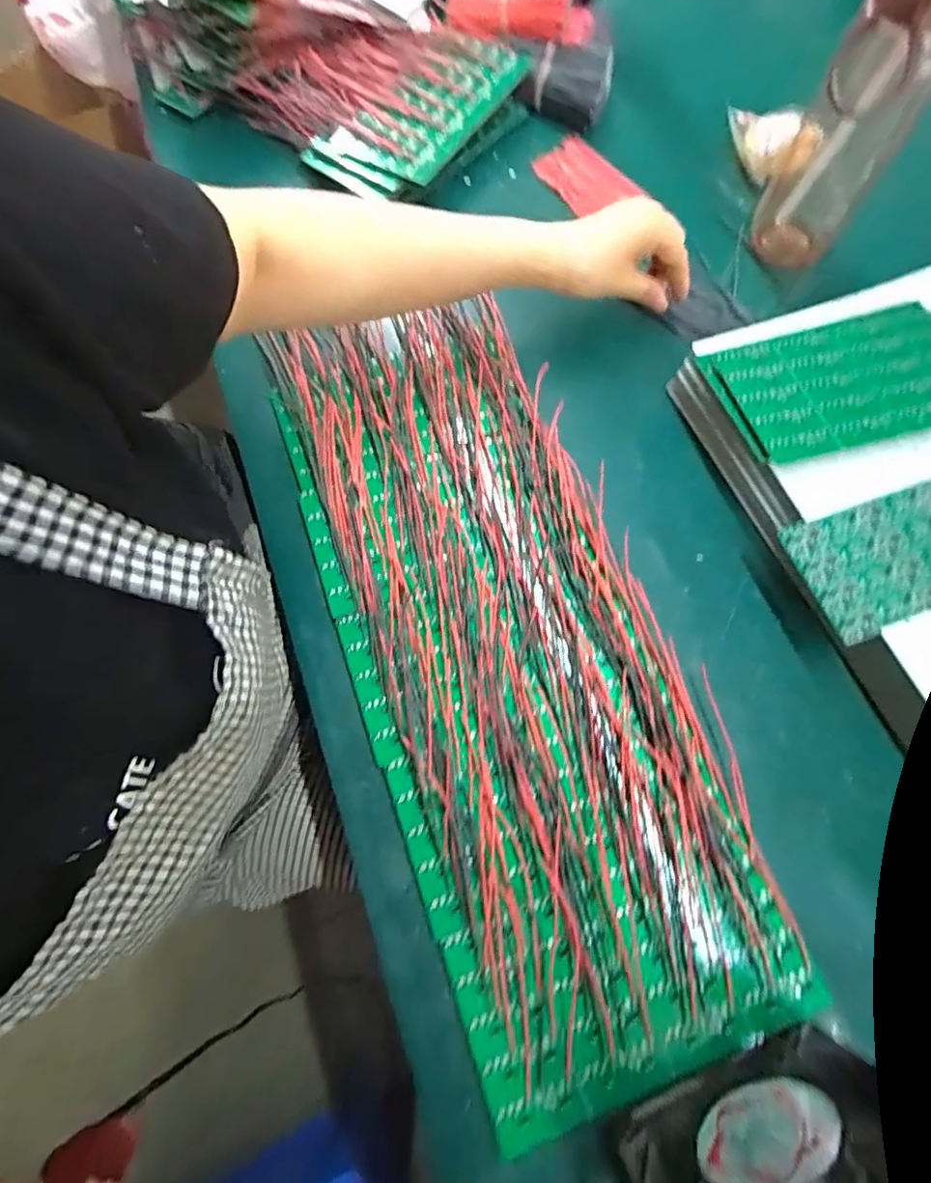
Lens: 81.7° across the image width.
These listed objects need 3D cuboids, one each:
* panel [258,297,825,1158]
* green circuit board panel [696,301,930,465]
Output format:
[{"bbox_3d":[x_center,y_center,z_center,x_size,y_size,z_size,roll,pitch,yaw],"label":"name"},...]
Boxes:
[{"bbox_3d":[0.021,0.023,0.358,0.197,0.015,0.512,-19,73,-6],"label":"panel"},{"bbox_3d":[0.279,-0.150,0.382,0.188,0.015,0.109,-16,73,-5],"label":"green circuit board panel"}]

